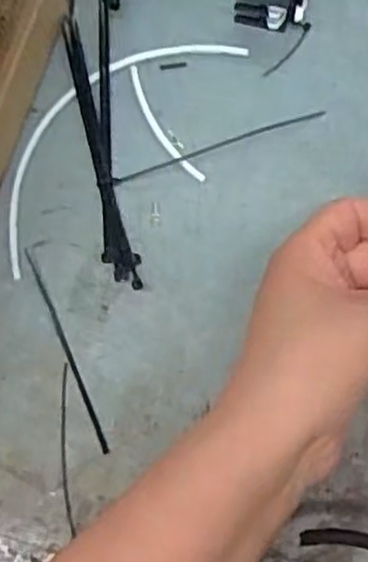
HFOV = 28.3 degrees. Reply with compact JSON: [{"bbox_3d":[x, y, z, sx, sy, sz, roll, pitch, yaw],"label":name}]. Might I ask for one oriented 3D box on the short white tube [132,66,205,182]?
[{"bbox_3d":[-0.012,-0.084,0.393,0.011,0.004,0.076,-29,79,-7],"label":"short white tube"}]

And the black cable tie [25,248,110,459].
[{"bbox_3d":[-0.059,0.033,0.366,0.004,0.004,0.110,-22,78,-5],"label":"black cable tie"}]

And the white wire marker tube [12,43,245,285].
[{"bbox_3d":[-0.046,-0.083,0.394,0.057,0.004,0.175,42,80,10],"label":"white wire marker tube"}]

